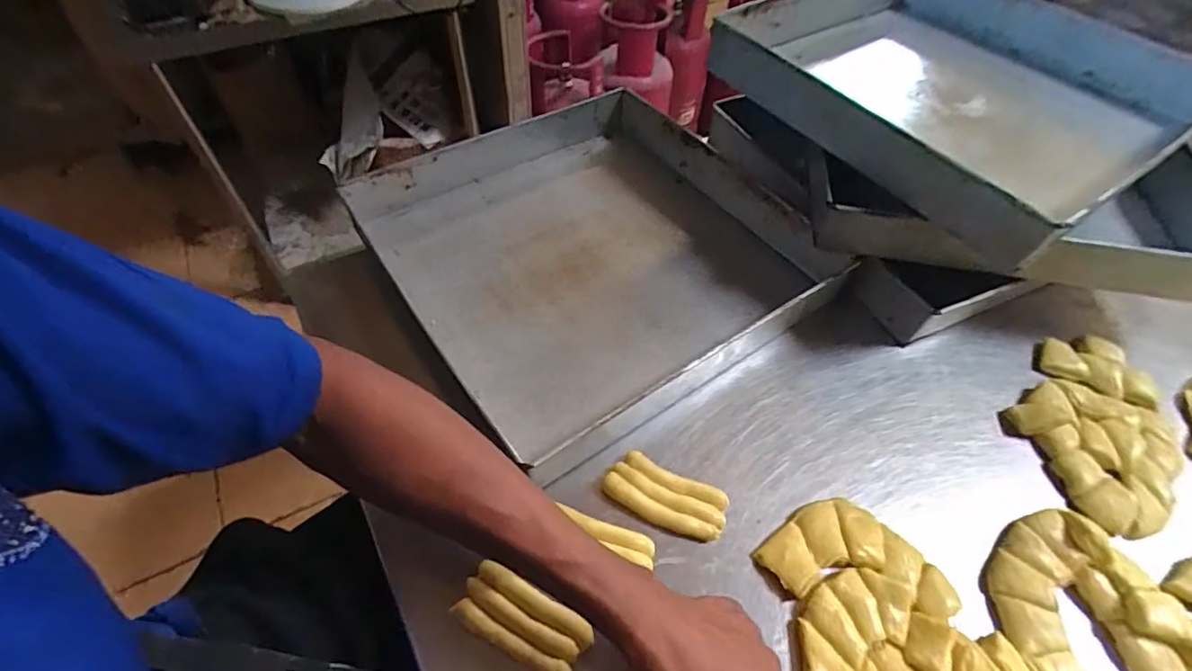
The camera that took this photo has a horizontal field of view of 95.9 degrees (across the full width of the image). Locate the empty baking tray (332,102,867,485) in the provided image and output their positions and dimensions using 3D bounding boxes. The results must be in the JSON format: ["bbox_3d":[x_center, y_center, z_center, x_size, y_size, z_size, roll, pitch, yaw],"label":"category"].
[{"bbox_3d":[-0.008,-0.105,0.608,0.416,0.061,0.414,-30,59,-23],"label":"empty baking tray"}]

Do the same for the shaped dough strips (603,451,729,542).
[{"bbox_3d":[0.058,0.135,0.449,0.099,0.018,0.043,19,54,12],"label":"shaped dough strips"}]

